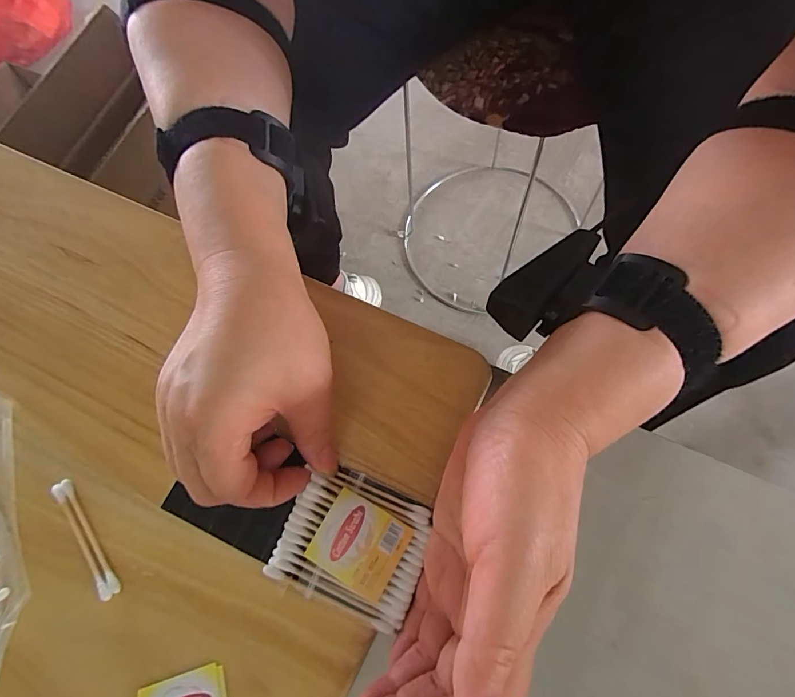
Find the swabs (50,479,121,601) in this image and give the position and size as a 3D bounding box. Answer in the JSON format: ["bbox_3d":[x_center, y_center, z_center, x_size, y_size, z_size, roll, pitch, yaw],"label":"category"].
[{"bbox_3d":[-0.172,0.103,0.234,0.010,0.004,0.072,-37,72,-11],"label":"swabs"}]

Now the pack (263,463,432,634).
[{"bbox_3d":[-0.023,0.099,0.220,0.070,0.011,0.063,20,71,10],"label":"pack"}]

